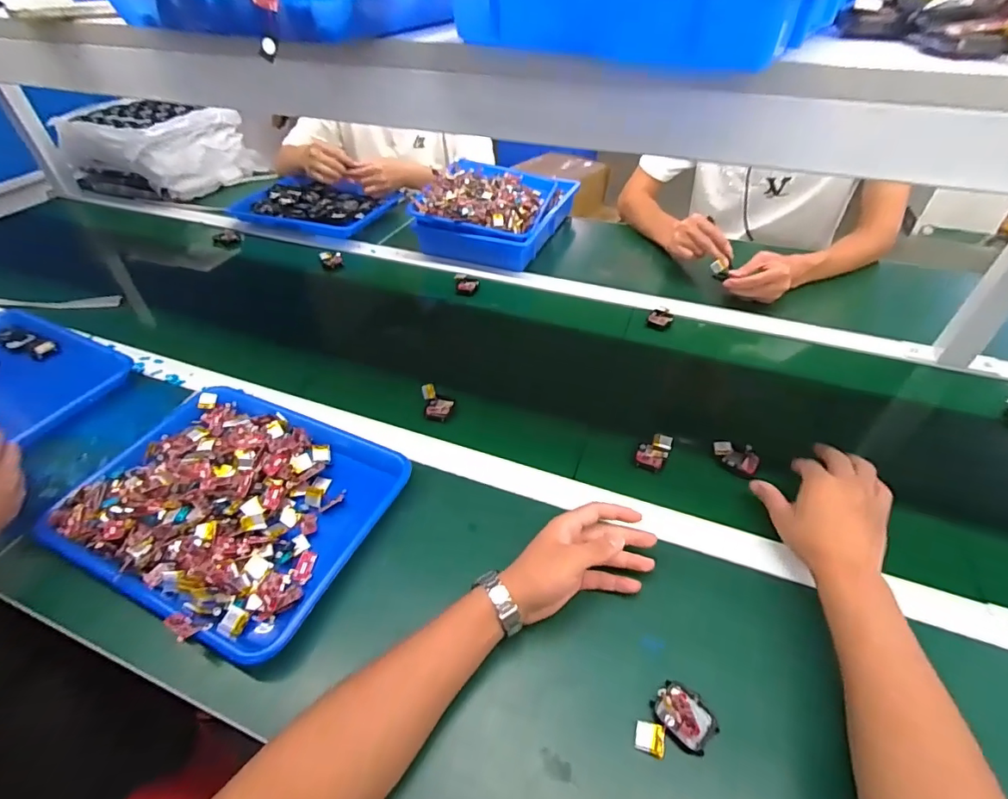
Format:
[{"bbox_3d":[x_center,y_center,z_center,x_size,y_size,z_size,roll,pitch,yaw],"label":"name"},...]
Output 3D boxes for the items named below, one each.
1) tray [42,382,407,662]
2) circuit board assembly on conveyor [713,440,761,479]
[{"bbox_3d":[-0.305,0.106,0.552,0.338,0.041,0.266,19,48,20],"label":"tray"},{"bbox_3d":[0.285,0.071,0.597,0.055,0.018,0.034,31,53,30],"label":"circuit board assembly on conveyor"}]

